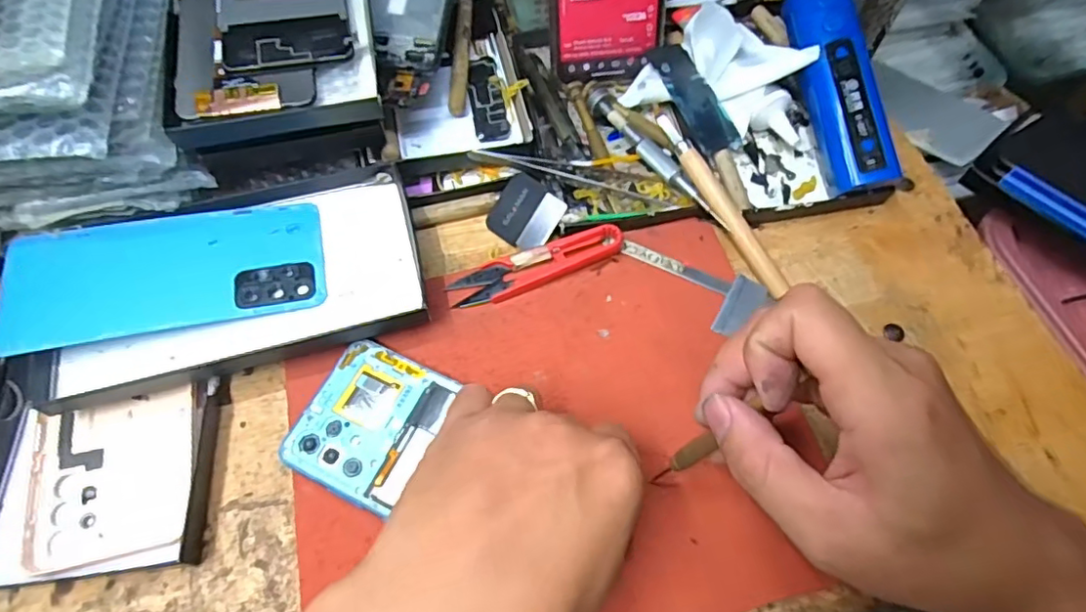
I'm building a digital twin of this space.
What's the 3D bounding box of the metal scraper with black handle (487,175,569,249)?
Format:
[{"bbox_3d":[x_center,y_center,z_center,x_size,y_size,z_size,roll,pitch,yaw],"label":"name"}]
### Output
[{"bbox_3d":[-0.010,-0.054,0.347,0.038,0.006,0.037,38,96,10],"label":"metal scraper with black handle"}]

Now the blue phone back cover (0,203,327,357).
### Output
[{"bbox_3d":[-0.194,-0.017,0.310,0.148,0.009,0.067,-10,65,-16],"label":"blue phone back cover"}]

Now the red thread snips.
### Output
[{"bbox_3d":[-0.003,-0.024,0.330,0.098,0.009,0.023,-21,69,-10],"label":"red thread snips"}]

